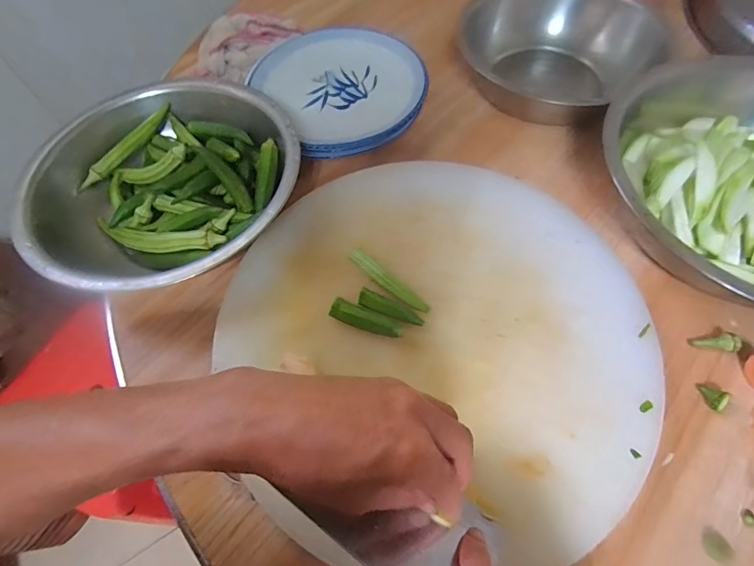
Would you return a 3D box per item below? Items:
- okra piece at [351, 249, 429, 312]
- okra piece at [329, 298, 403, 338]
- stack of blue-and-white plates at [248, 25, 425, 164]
[{"bbox_3d":[0.012,-0.001,0.394,0.093,0.021,0.016,38,71,19],"label":"okra piece"},{"bbox_3d":[-0.010,0.036,0.377,0.069,0.019,0.018,19,66,12],"label":"okra piece"},{"bbox_3d":[-0.044,-0.265,0.552,0.208,0.050,0.231,-31,66,-13],"label":"stack of blue-and-white plates"}]

